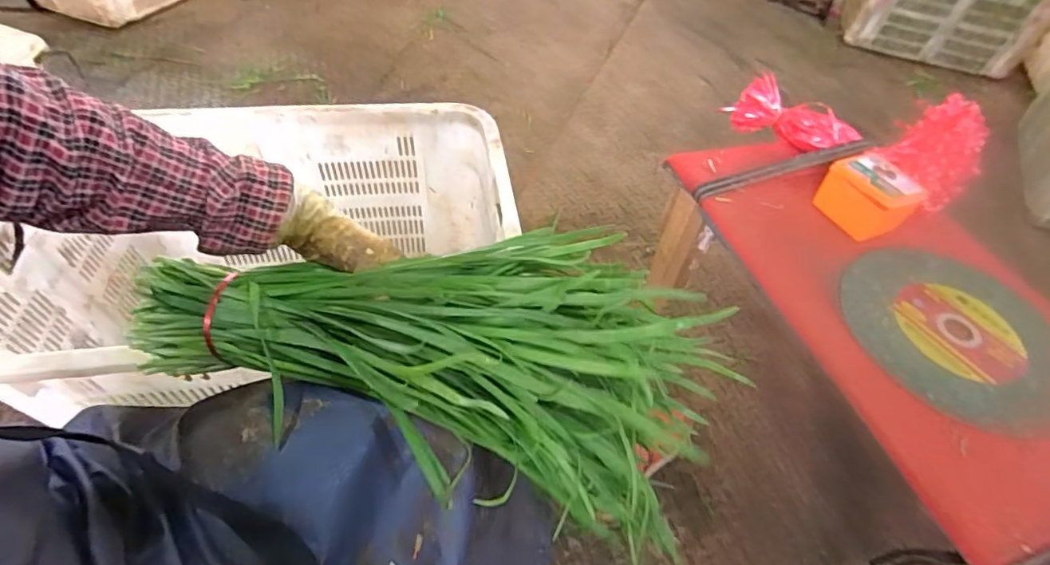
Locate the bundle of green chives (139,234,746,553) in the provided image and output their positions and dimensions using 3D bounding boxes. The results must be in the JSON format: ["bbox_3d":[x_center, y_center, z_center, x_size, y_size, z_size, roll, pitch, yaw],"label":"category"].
[{"bbox_3d":[-0.100,0.040,0.422,0.463,0.125,0.212,8,50,8],"label":"bundle of green chives"}]

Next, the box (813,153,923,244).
[{"bbox_3d":[0.482,-0.123,0.713,0.097,0.064,0.109,-29,59,-26],"label":"box"}]

